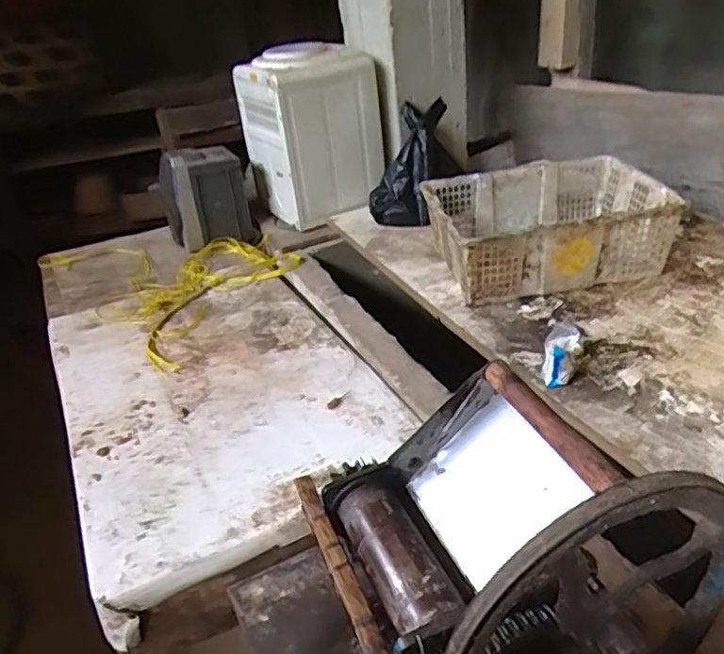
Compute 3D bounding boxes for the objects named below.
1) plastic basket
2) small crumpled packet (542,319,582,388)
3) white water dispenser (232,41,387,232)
[{"bbox_3d":[0.407,-0.217,1.379,0.477,0.182,0.338,-10,32,-4],"label":"plastic basket"},{"bbox_3d":[0.337,0.043,1.038,0.056,0.055,0.115,11,66,30],"label":"small crumpled packet"},{"bbox_3d":[-0.146,-0.571,1.793,0.327,0.441,0.323,-19,34,-19],"label":"white water dispenser"}]

